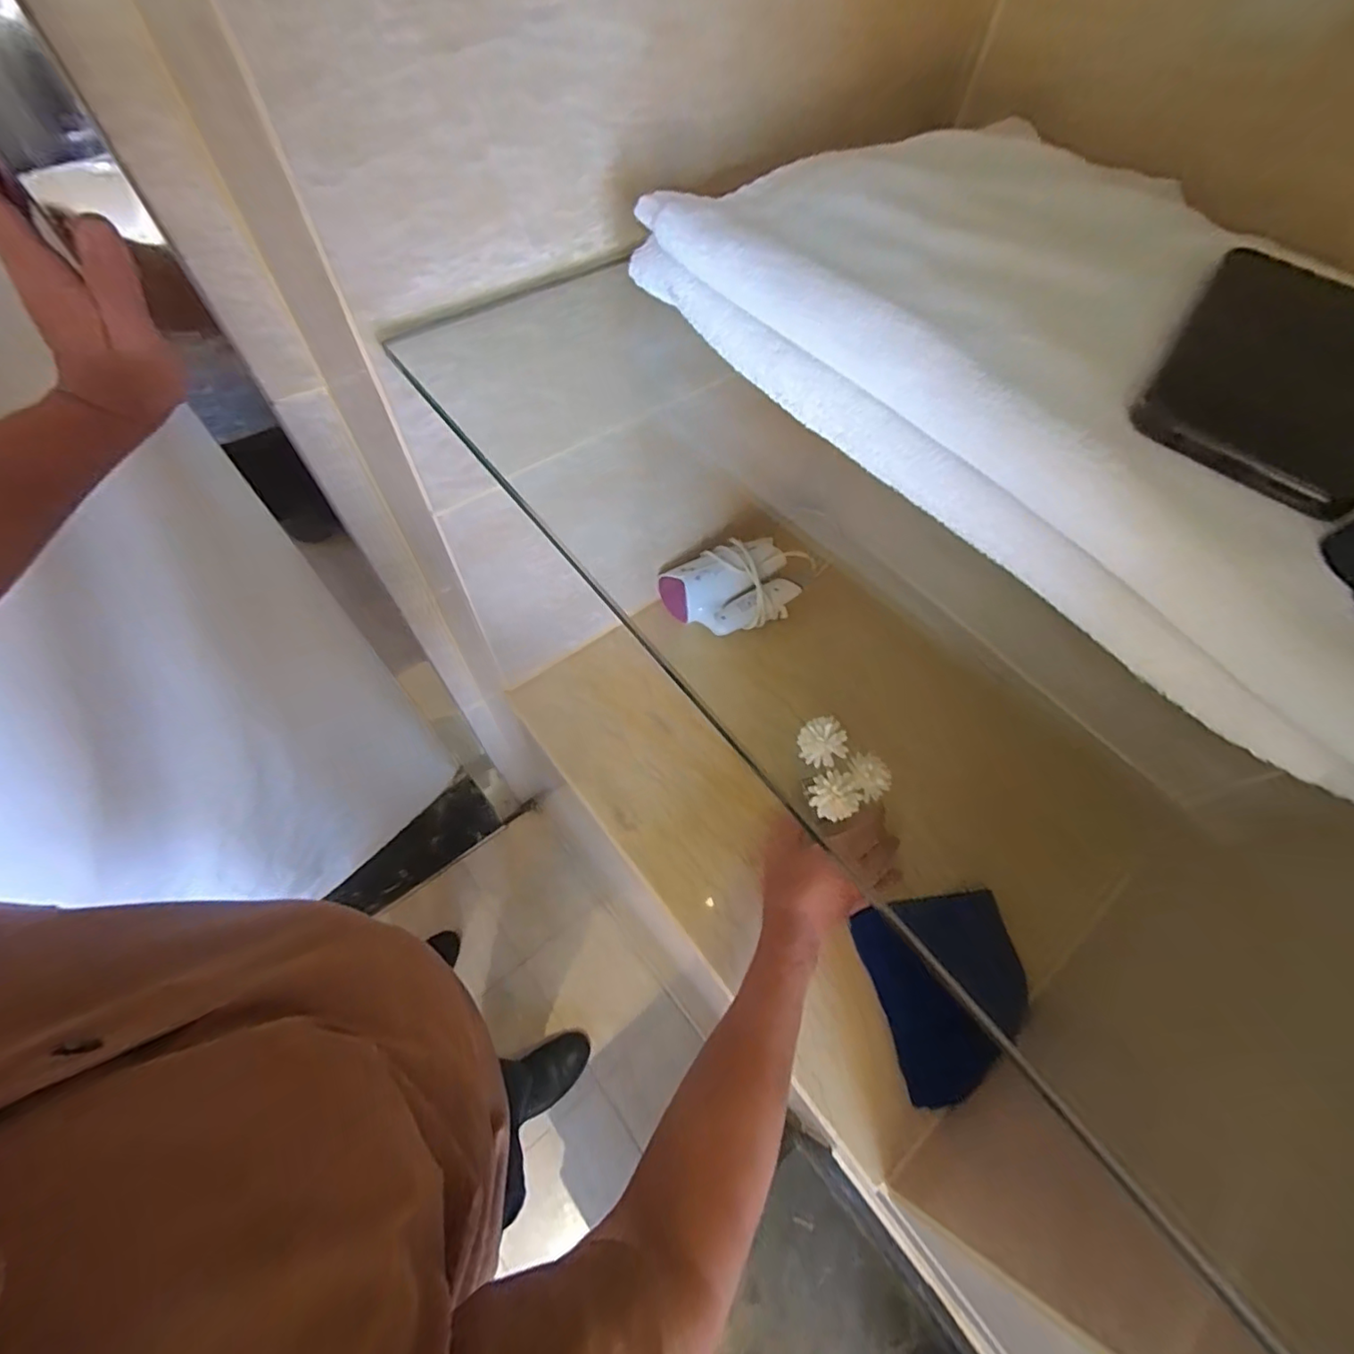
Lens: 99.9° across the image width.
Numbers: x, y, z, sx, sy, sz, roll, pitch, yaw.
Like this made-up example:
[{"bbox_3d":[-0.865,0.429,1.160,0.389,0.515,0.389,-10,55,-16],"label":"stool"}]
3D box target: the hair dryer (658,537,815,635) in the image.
[{"bbox_3d":[0.079,-0.112,0.711,0.188,0.070,0.101,-25,66,-17],"label":"hair dryer"}]

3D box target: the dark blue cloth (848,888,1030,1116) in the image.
[{"bbox_3d":[0.262,0.296,0.544,0.139,0.014,0.162,-21,48,9],"label":"dark blue cloth"}]

